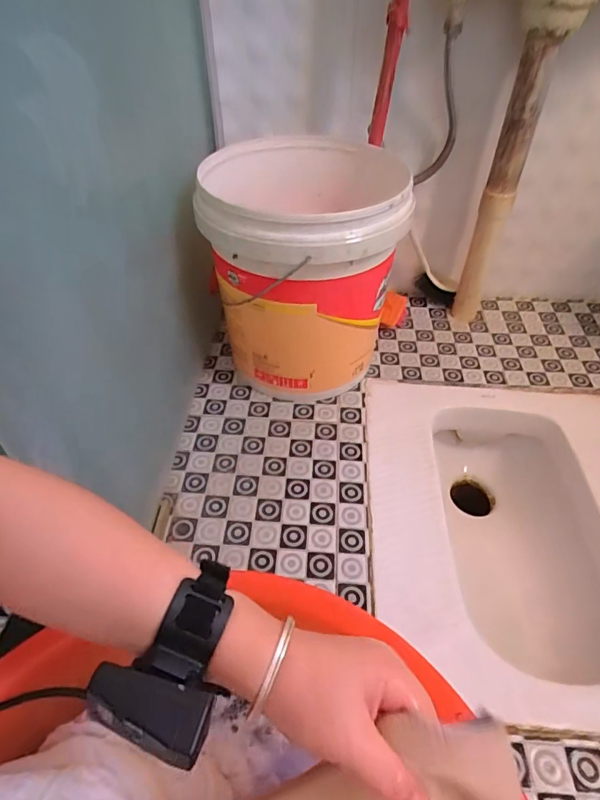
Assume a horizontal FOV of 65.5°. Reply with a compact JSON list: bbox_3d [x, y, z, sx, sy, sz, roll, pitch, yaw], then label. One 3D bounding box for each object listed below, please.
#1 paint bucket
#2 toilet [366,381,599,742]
[{"bbox_3d":[0.016,-0.199,0.774,0.270,0.364,0.295,-2,46,2],"label":"paint bucket"},{"bbox_3d":[0.309,0.224,0.717,0.419,0.210,0.511,4,46,2],"label":"toilet"}]

